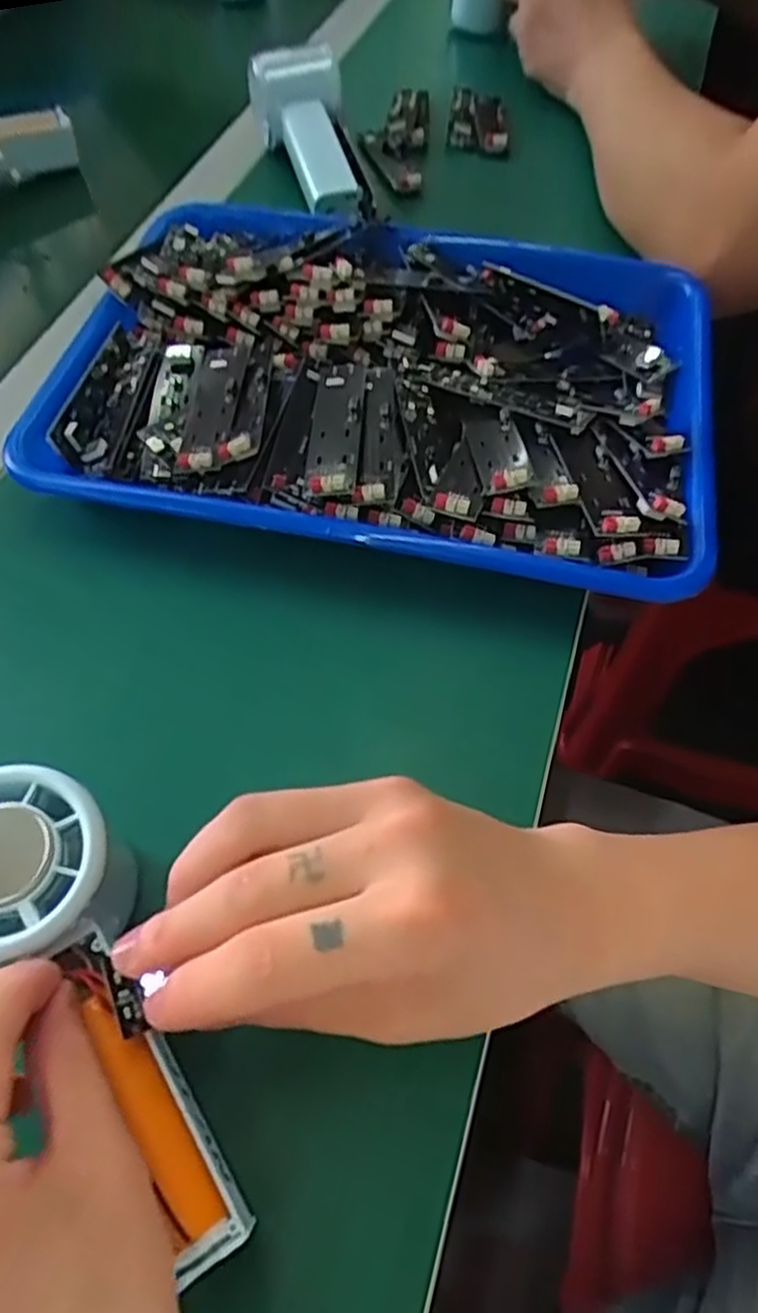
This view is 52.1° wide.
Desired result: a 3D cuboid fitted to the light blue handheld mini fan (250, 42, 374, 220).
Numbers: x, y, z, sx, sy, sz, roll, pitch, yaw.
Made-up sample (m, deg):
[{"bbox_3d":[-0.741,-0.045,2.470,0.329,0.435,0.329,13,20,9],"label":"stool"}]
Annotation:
[{"bbox_3d":[-0.041,-0.357,0.544,0.059,0.048,0.137,-19,77,-10],"label":"light blue handheld mini fan"}]

